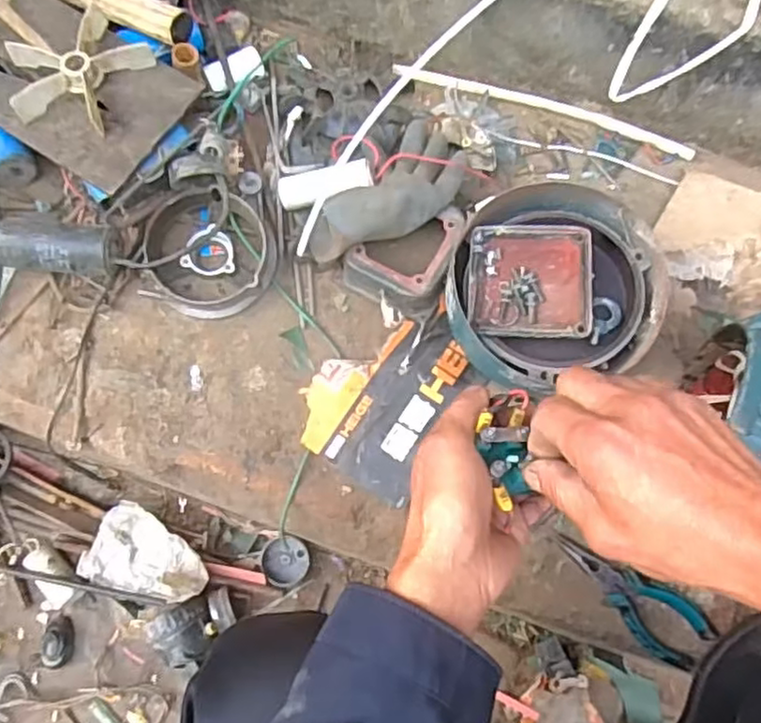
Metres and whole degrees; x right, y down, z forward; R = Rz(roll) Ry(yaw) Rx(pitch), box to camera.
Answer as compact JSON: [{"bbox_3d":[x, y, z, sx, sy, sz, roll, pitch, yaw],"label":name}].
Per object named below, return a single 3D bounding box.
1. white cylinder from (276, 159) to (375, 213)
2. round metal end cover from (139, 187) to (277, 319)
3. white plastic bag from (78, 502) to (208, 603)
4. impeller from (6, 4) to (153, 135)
[{"bbox_3d":[-0.057,-0.181,0.690,0.098,0.023,0.030,-9,70,22],"label":"white cylinder"},{"bbox_3d":[-0.171,-0.113,0.686,0.123,0.050,0.125,0,71,-1],"label":"round metal end cover"},{"bbox_3d":[-0.254,0.207,0.739,0.139,0.068,0.087,11,72,3],"label":"white plastic bag"},{"bbox_3d":[-0.296,-0.281,0.661,0.113,0.028,0.133,39,75,11],"label":"impeller"}]

